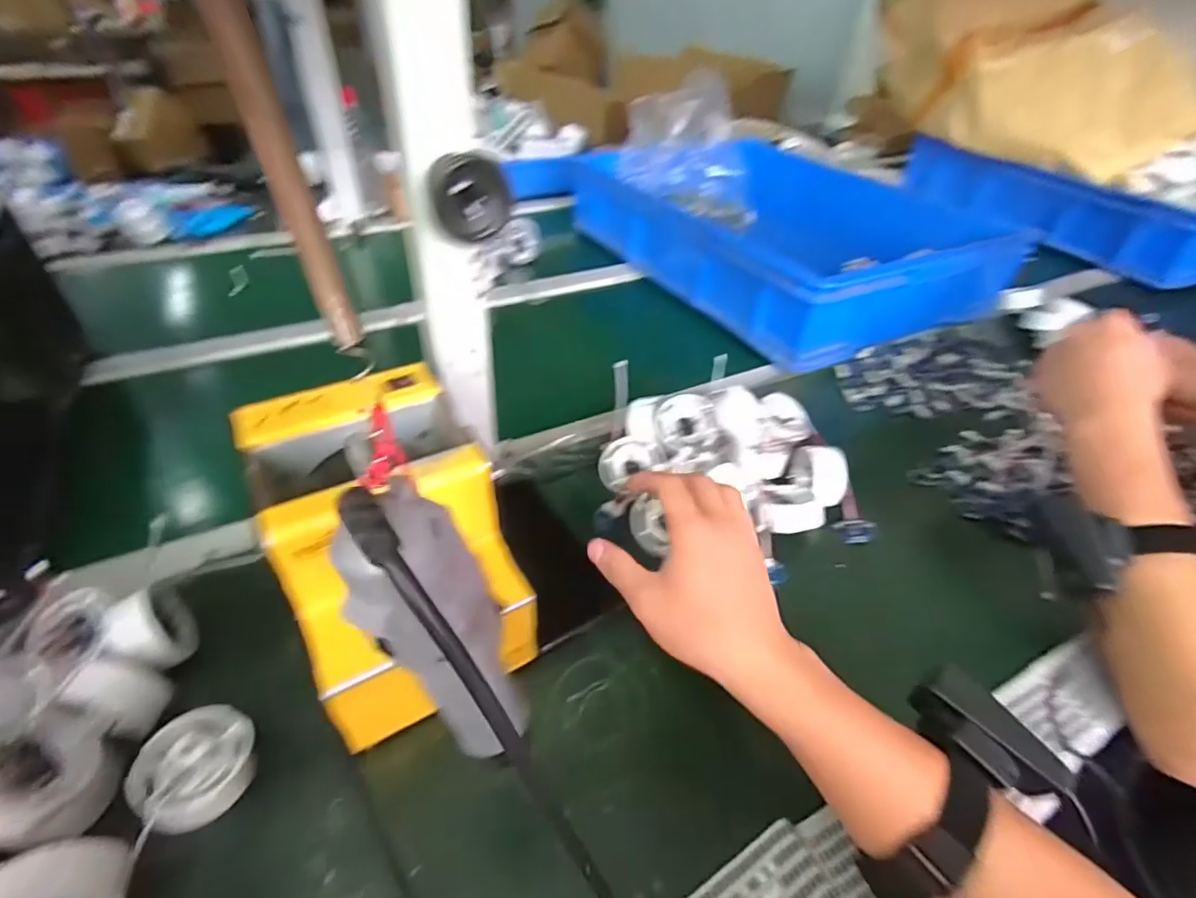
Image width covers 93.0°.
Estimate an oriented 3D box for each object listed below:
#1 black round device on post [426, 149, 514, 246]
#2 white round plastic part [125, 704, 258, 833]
[{"bbox_3d":[-0.080,-0.157,0.356,0.048,0.048,0.017,1,41,-2],"label":"black round device on post"},{"bbox_3d":[-0.229,0.177,0.322,0.056,0.029,0.058,2,41,-2],"label":"white round plastic part"}]

